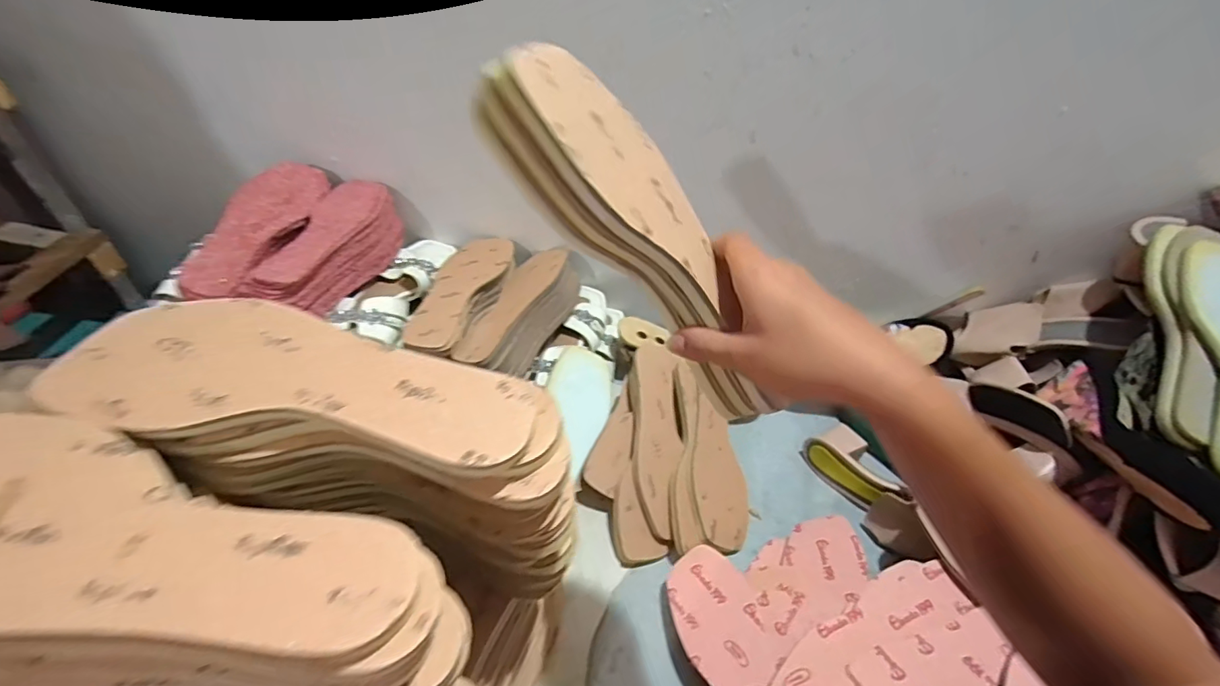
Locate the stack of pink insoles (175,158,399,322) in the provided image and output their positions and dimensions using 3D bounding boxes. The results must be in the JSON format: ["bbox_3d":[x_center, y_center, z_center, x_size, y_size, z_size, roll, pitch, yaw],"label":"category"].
[{"bbox_3d":[-0.410,-0.132,0.700,0.180,0.090,0.240,6,46,1],"label":"stack of pink insoles"}]

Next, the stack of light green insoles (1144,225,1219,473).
[{"bbox_3d":[0.582,0.002,0.500,0.103,0.045,0.274,11,71,6],"label":"stack of light green insoles"}]

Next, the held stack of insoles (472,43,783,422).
[{"bbox_3d":[0.021,-0.056,0.299,0.046,0.229,0.085,-20,31,39],"label":"held stack of insoles"}]

